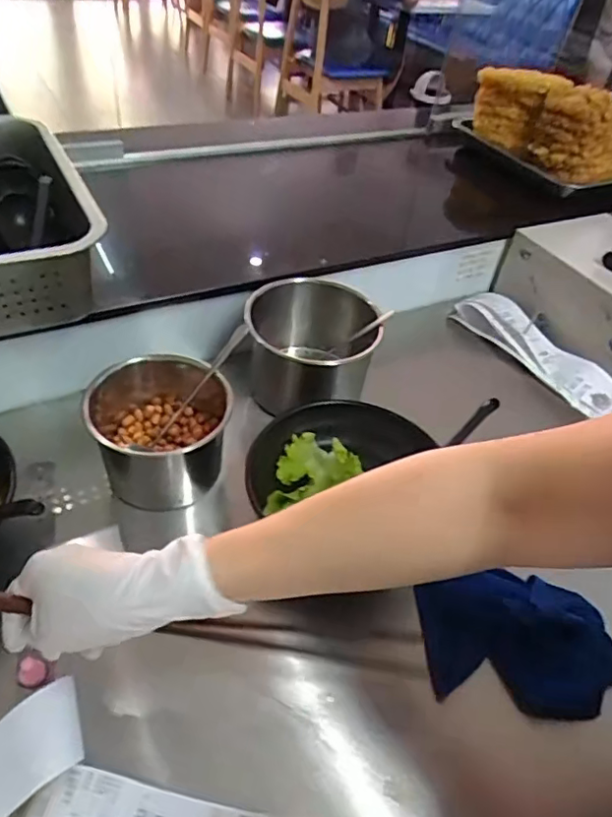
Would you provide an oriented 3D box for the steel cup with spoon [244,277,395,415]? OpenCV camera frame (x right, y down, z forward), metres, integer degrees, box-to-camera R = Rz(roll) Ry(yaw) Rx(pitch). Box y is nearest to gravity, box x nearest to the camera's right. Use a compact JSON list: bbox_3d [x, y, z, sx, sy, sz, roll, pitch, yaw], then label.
[{"bbox_3d":[0.008,-0.066,0.669,0.143,0.106,0.145,4,44,-4],"label":"steel cup with spoon"}]

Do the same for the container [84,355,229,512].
[{"bbox_3d":[-0.141,0.017,0.566,0.125,0.121,0.129,-8,46,-16],"label":"container"}]

